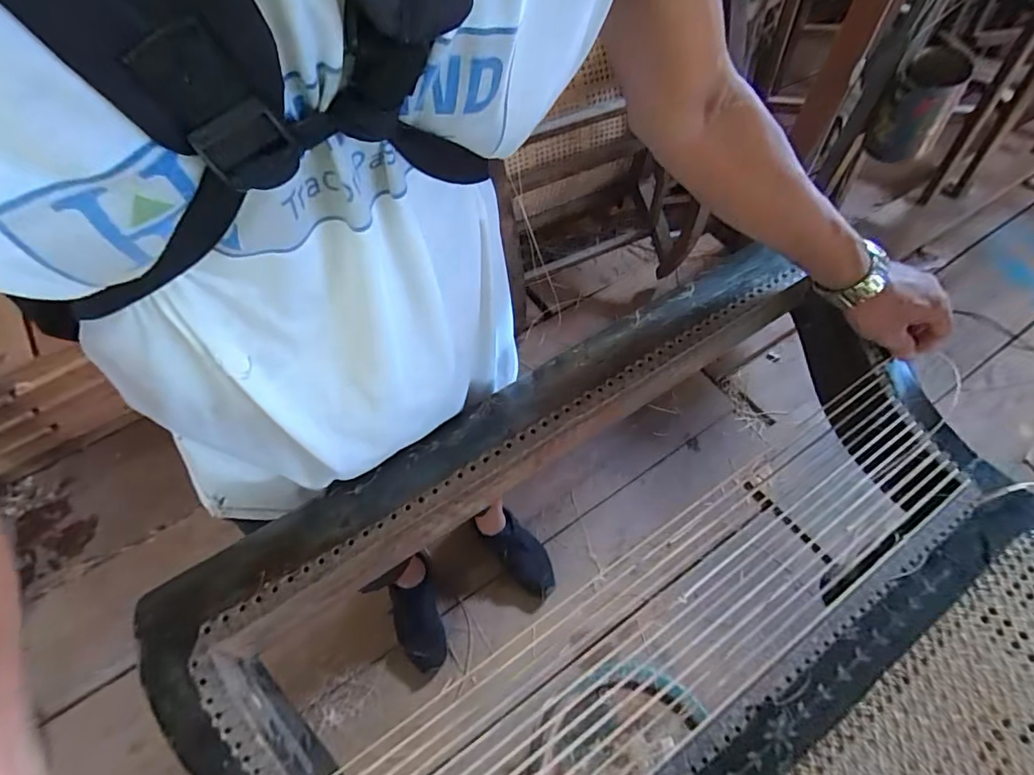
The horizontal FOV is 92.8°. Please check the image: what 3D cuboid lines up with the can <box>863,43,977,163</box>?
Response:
[{"bbox_3d":[1.130,-0.791,1.394,0.175,0.238,0.182,35,63,20],"label":"can"}]

